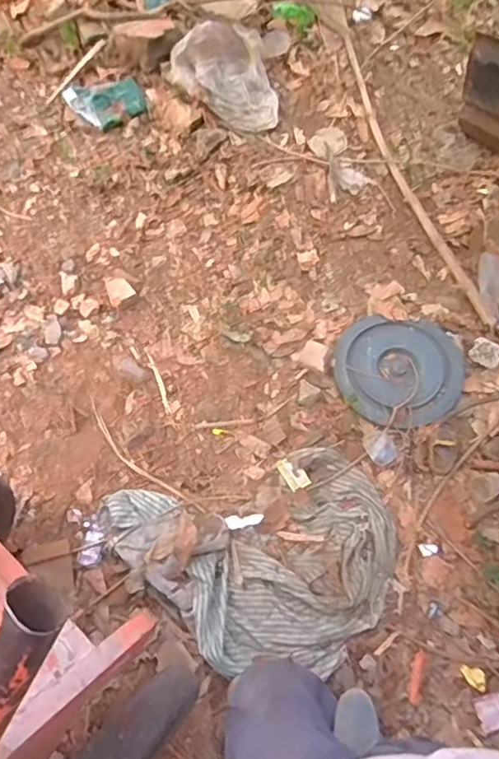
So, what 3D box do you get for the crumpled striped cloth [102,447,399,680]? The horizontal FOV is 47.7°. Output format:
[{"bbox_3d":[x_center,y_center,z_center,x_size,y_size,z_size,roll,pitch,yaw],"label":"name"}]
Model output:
[{"bbox_3d":[0.023,0.477,1.425,0.729,0.061,0.551,-12,68,-8],"label":"crumpled striped cloth"}]

